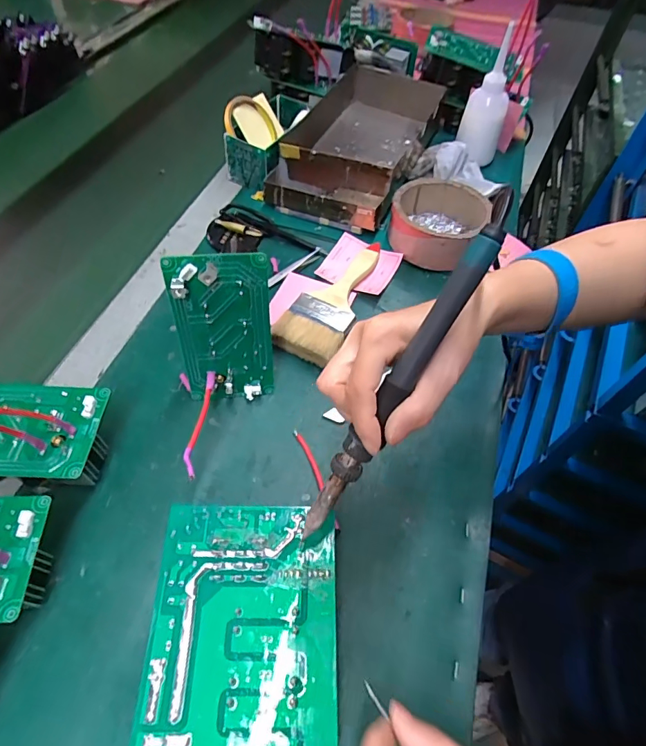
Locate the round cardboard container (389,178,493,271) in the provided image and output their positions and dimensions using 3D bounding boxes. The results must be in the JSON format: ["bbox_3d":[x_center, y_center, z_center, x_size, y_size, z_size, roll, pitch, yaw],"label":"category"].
[{"bbox_3d":[0.148,-0.191,0.561,0.117,0.055,0.120,25,58,14],"label":"round cardboard container"}]

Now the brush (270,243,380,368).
[{"bbox_3d":[0.018,-0.089,0.504,0.065,0.028,0.190,26,58,14],"label":"brush"}]

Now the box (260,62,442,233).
[{"bbox_3d":[0.053,-0.348,0.656,0.179,0.066,0.339,18,56,9],"label":"box"}]

